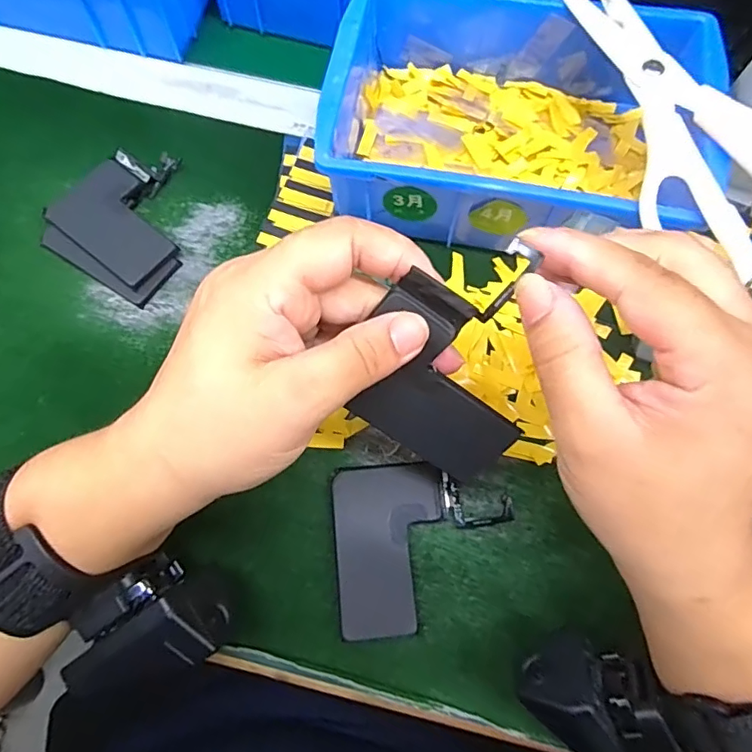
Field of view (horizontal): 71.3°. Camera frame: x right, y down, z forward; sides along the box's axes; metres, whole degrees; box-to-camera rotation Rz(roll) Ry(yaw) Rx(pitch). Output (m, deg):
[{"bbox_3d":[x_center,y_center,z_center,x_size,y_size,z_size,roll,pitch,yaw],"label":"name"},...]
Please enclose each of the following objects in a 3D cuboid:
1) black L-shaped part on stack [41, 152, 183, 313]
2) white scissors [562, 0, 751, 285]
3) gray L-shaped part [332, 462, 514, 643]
[{"bbox_3d":[-0.143,-0.095,0.306,0.074,0.015,0.085,30,72,9],"label":"black L-shaped part on stack"},{"bbox_3d":[0.159,-0.134,0.254,0.087,0.016,0.178,-9,72,-5],"label":"white scissors"},{"bbox_3d":[0.024,0.080,0.252,0.085,0.011,0.076,-5,71,-3],"label":"gray L-shaped part"}]

